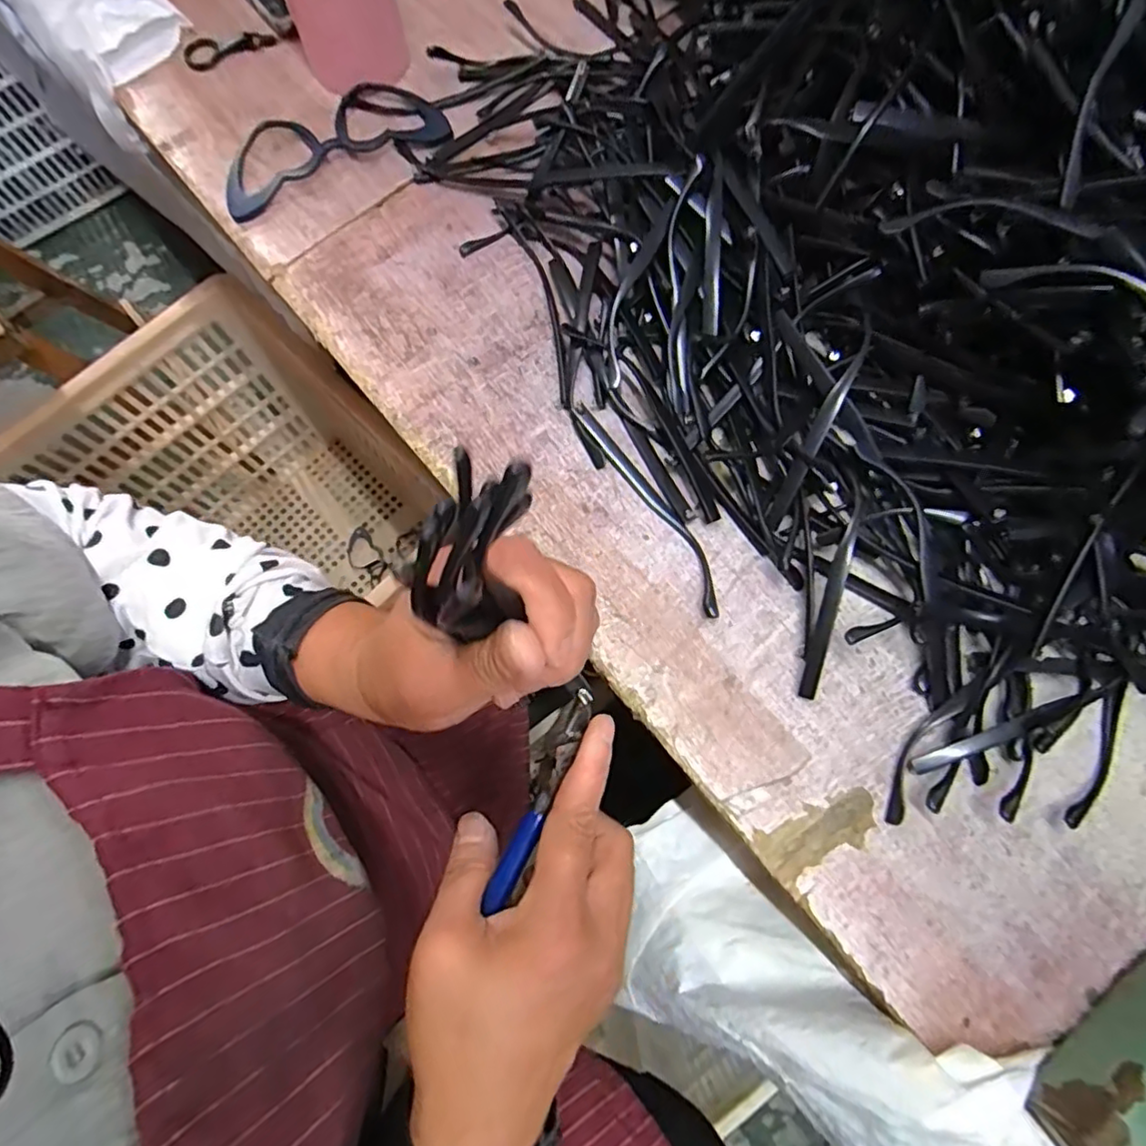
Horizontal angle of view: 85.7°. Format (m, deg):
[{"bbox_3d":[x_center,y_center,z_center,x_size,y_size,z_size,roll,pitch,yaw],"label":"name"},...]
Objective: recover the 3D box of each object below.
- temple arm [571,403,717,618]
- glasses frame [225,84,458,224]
[{"bbox_3d":[0.043,-0.038,0.335,0.019,0.012,0.136,-30,76,-8],"label":"temple arm"},{"bbox_3d":[-0.158,-0.280,0.397,0.147,0.011,0.064,-24,75,-6],"label":"glasses frame"}]

